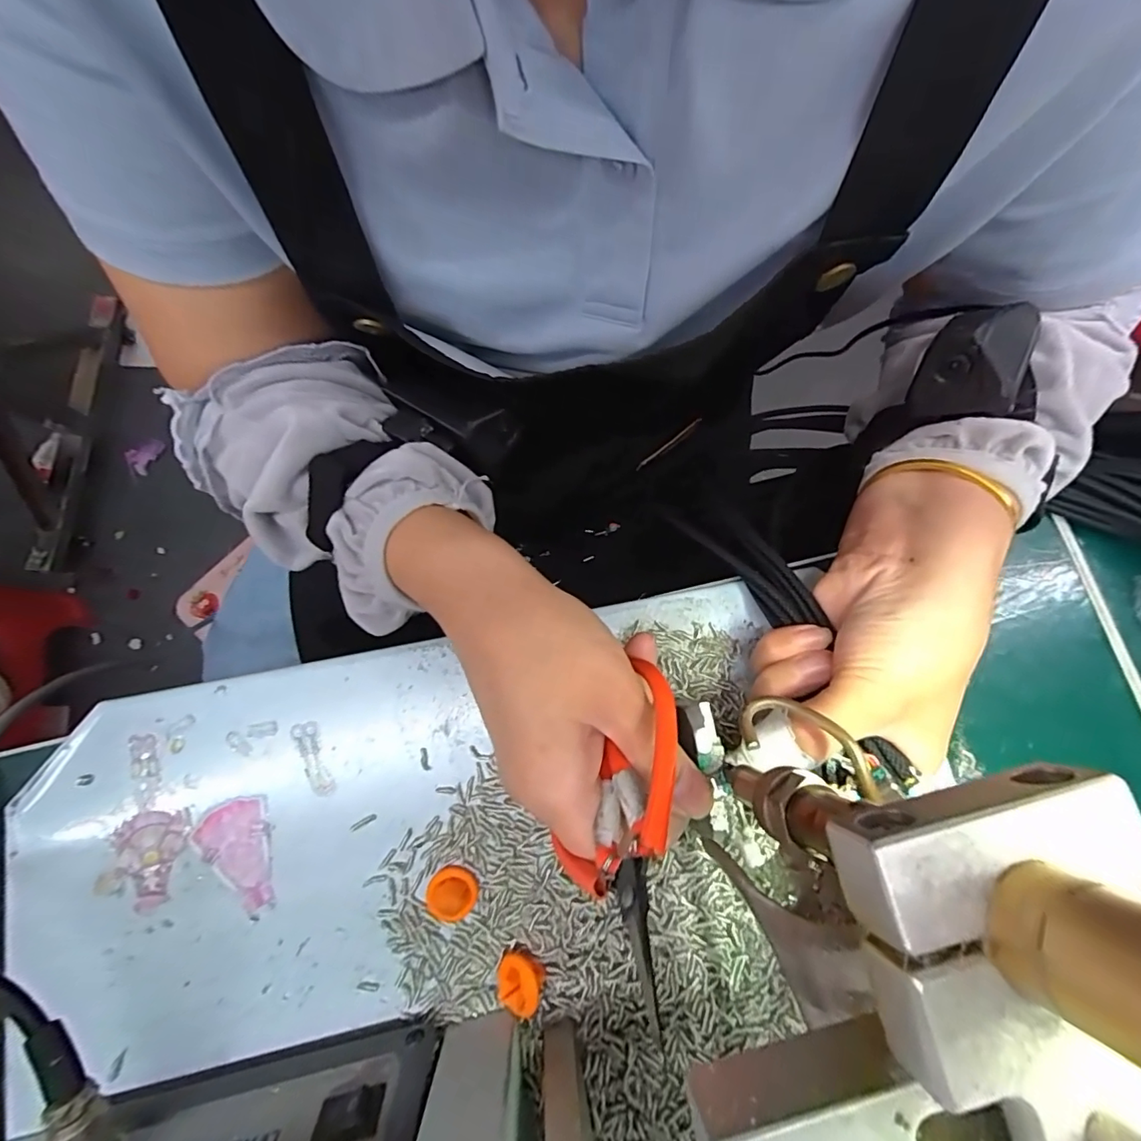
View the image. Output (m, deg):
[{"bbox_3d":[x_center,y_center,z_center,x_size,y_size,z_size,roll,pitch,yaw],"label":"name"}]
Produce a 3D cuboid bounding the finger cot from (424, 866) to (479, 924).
[{"bbox_3d":[-0.048,0.130,0.206,0.020,0.010,0.017,-13,77,-6],"label":"finger cot"}]

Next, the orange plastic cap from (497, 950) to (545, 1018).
[{"bbox_3d":[-0.019,0.161,0.200,0.020,0.009,0.020,-16,58,27],"label":"orange plastic cap"}]

